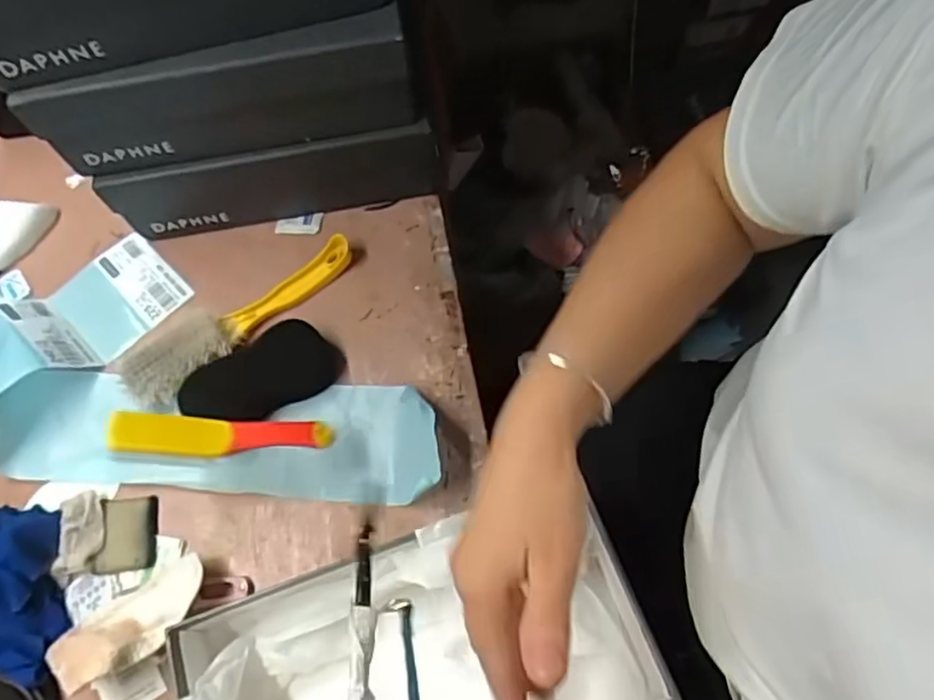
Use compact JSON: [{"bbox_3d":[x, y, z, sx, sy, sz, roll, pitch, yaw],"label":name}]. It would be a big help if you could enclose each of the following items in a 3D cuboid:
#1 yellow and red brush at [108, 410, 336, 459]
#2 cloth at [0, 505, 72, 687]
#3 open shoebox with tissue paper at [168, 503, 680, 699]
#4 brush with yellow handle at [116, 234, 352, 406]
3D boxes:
[{"bbox_3d":[-0.179,0.064,0.512,0.156,0.010,0.034,3,65,-22],"label":"yellow and red brush"},{"bbox_3d":[-0.361,0.190,0.523,0.086,0.045,0.132,-15,67,-4],"label":"cloth"},{"bbox_3d":[-0.034,0.215,0.468,0.297,0.096,0.150,-20,67,-6],"label":"open shoebox with tissue paper"},{"bbox_3d":[-0.207,-0.037,0.615,0.057,0.033,0.226,42,75,18],"label":"brush with yellow handle"}]

